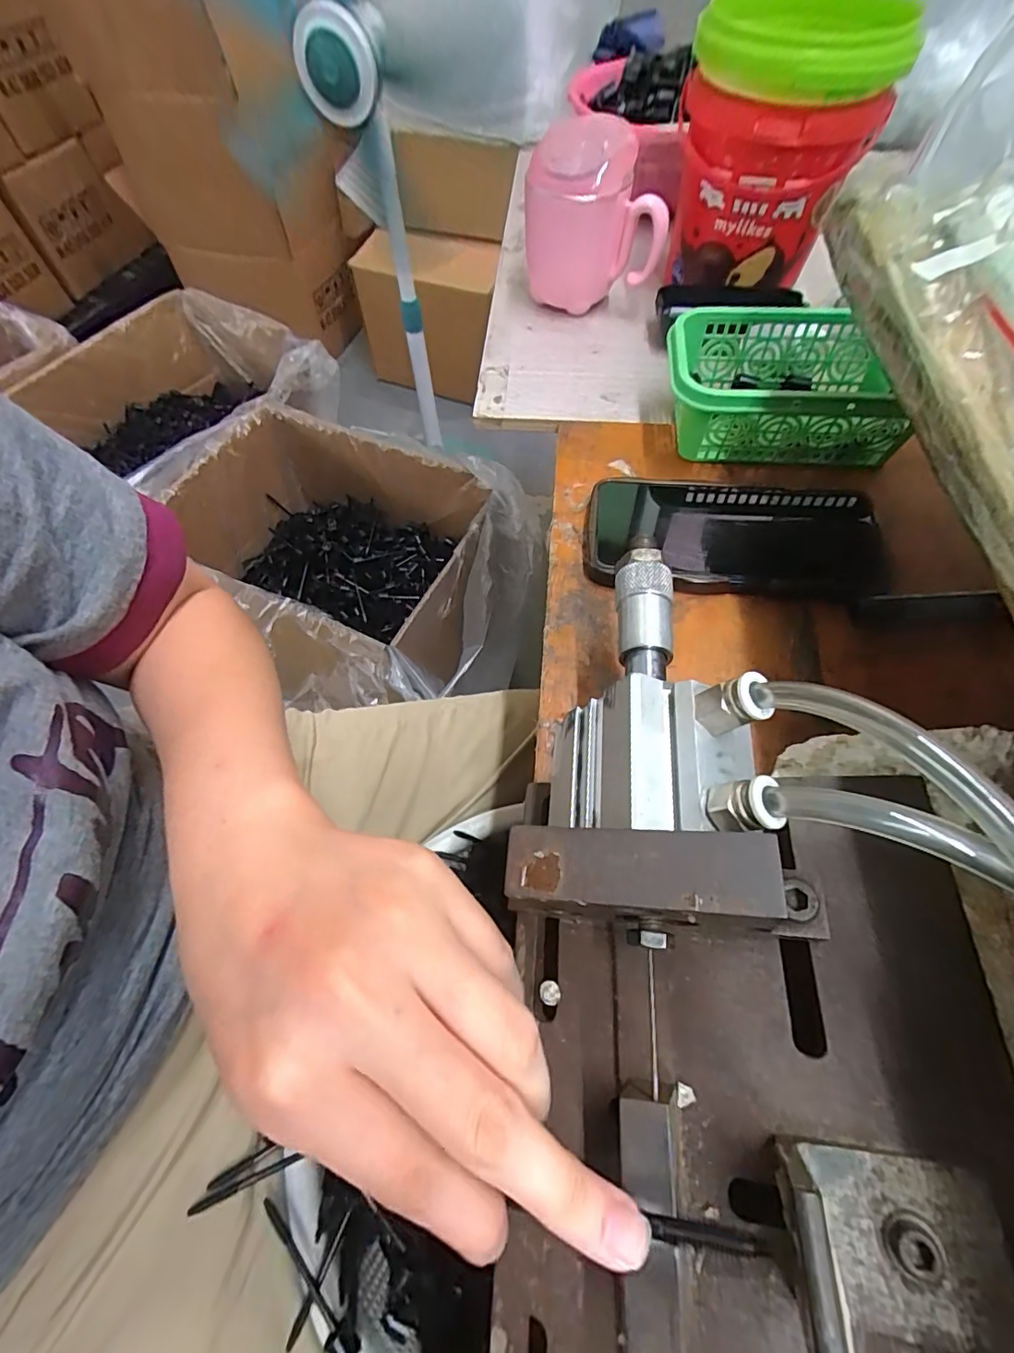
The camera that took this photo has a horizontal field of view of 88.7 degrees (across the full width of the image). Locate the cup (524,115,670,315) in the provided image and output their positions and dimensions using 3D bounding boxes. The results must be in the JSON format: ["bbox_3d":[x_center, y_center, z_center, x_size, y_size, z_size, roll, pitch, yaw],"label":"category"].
[{"bbox_3d":[0.068,-0.355,0.406,0.108,0.102,0.067,9,62,6],"label":"cup"}]

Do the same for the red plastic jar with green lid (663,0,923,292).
[{"bbox_3d":[0.189,-0.381,0.374,0.130,0.142,0.123,17,63,10],"label":"red plastic jar with green lid"}]

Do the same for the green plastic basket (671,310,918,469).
[{"bbox_3d":[0.176,-0.183,0.339,0.141,0.061,0.098,8,62,6],"label":"green plastic basket"}]

